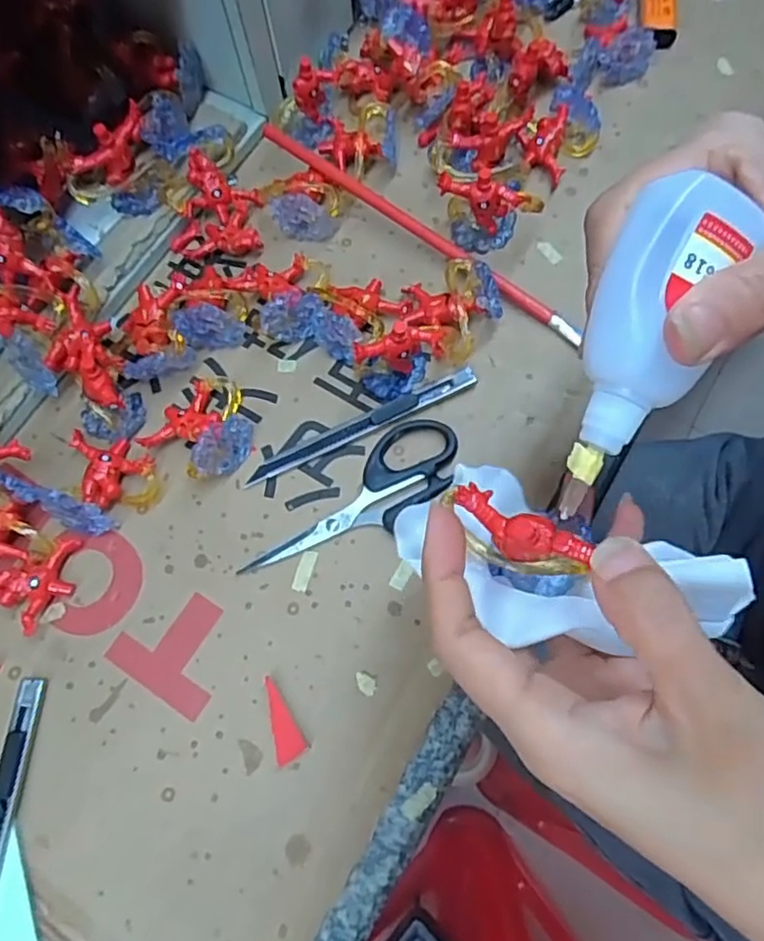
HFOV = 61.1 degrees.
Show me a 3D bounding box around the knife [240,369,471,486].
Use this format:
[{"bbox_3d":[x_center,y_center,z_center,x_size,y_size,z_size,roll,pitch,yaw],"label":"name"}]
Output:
[{"bbox_3d":[-0.011,-0.024,0.349,0.133,0.009,0.012,-24,73,-6],"label":"knife"}]

